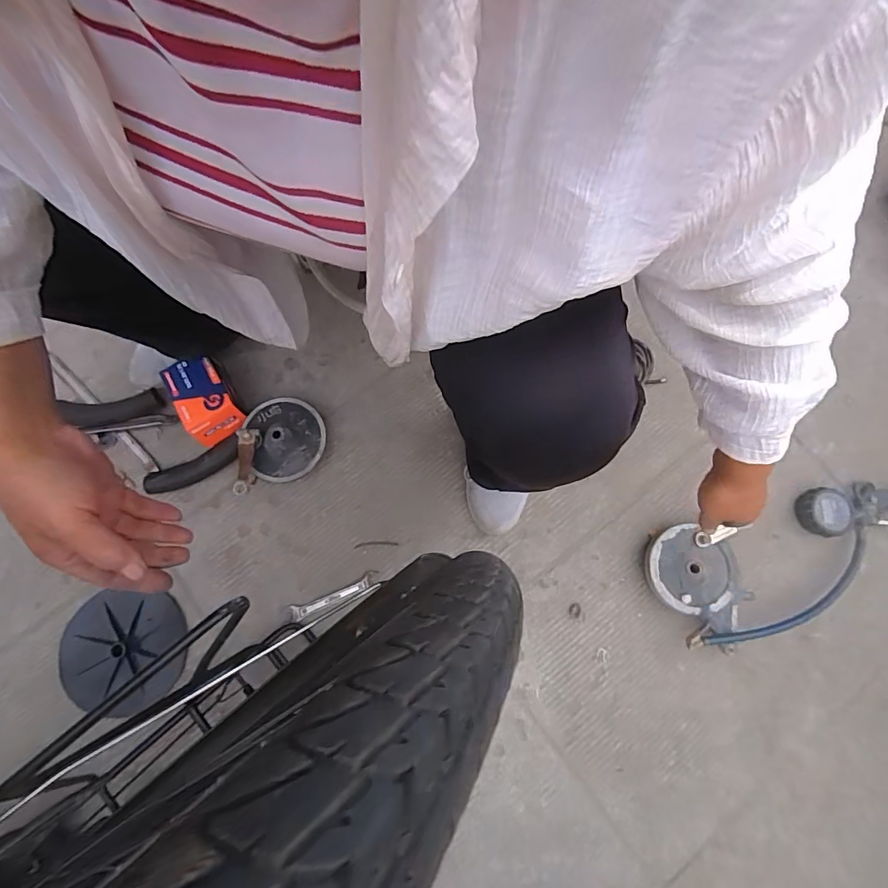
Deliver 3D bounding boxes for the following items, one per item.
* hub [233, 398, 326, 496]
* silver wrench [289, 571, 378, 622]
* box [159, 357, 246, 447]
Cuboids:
[{"bbox_3d":[-0.246,-0.006,0.713,0.127,0.064,0.129,1,78,-3],"label":"hub"},{"bbox_3d":[-0.158,0.220,0.688,0.129,0.010,0.022,-23,79,-6],"label":"silver wrench"},{"bbox_3d":[-0.364,-0.071,0.723,0.079,0.057,0.131,-31,81,-9],"label":"box"}]

